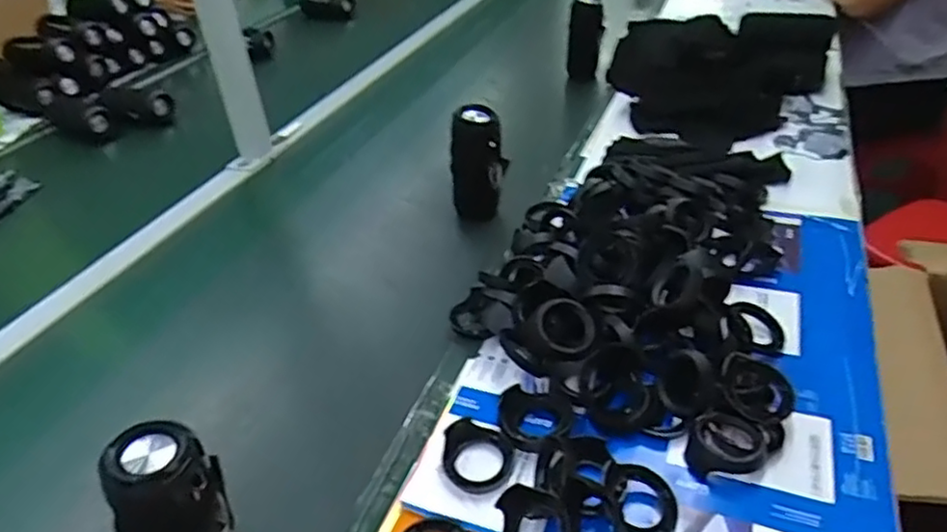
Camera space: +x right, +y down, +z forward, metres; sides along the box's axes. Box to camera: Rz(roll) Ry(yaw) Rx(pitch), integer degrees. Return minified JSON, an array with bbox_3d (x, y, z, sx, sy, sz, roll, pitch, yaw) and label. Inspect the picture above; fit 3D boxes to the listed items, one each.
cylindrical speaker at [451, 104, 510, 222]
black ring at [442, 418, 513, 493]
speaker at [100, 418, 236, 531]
[{"bbox_3d":[0.006,-0.137,0.892,0.063,0.141,0.061,-3,35,2],"label":"cylindrical speaker"},{"bbox_3d":[0.003,0.162,0.574,0.057,0.024,0.065,-9,35,-3],"label":"black ring"},{"bbox_3d":[-0.212,0.183,0.483,0.057,0.138,0.068,-1,36,7],"label":"speaker"}]

